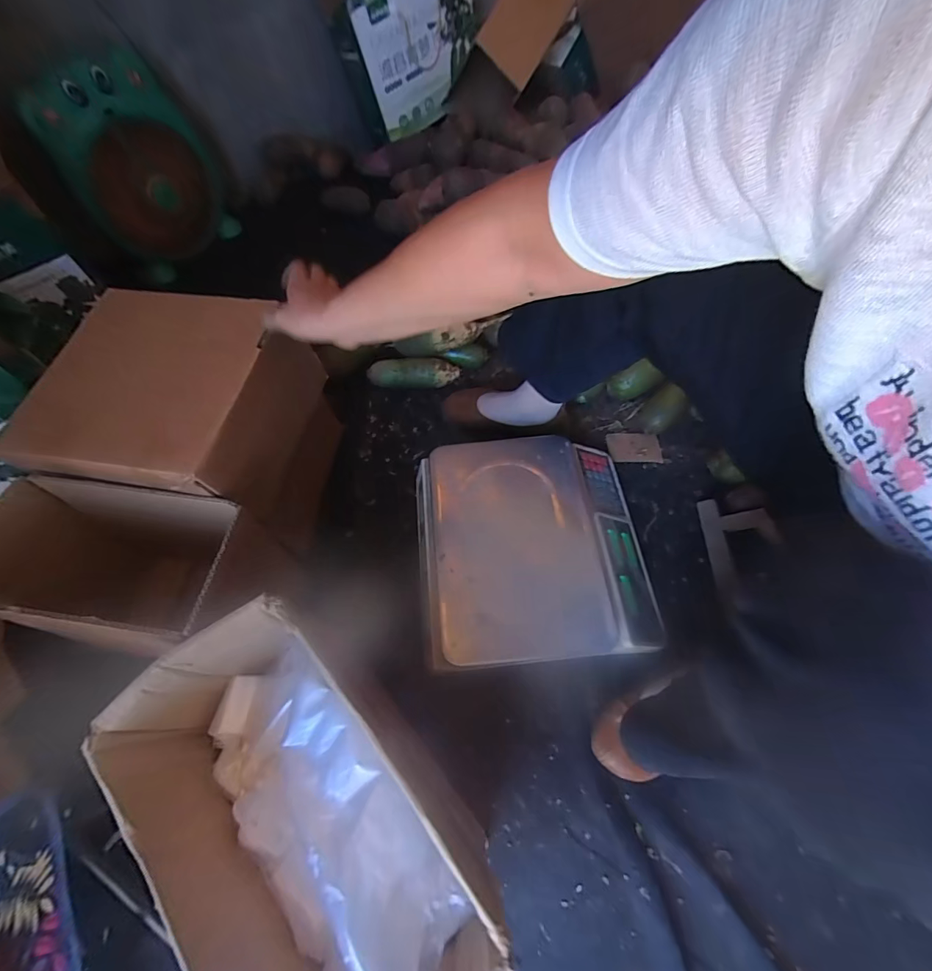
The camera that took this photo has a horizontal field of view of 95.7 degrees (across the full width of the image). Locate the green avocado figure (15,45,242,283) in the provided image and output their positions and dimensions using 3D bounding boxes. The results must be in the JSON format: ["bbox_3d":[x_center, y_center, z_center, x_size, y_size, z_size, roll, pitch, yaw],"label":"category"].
[{"bbox_3d":[-0.685,-0.674,0.904,0.087,0.346,0.276,23,67,12],"label":"green avocado figure"}]

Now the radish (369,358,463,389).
[{"bbox_3d":[-0.105,-0.220,0.838,0.179,0.062,0.048,-7,65,-2],"label":"radish"}]

